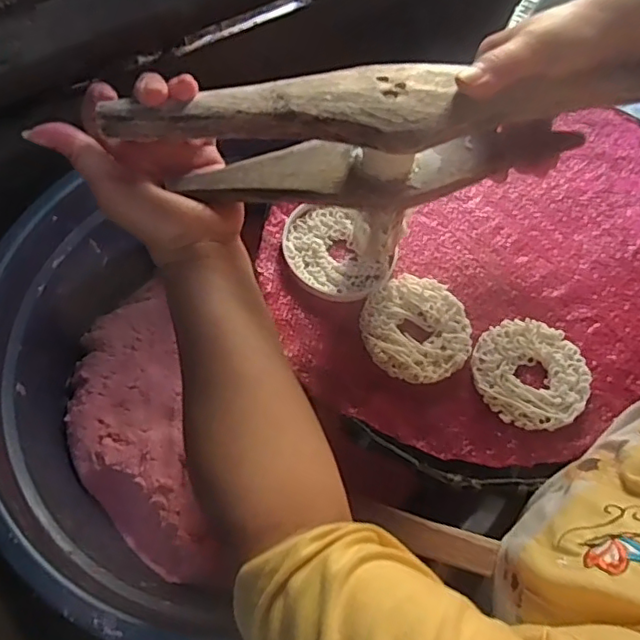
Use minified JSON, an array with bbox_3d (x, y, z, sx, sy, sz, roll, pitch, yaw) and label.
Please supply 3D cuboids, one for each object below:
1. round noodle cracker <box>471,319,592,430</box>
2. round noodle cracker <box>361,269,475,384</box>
[{"bbox_3d":[0.149,0.036,0.409,0.077,0.009,0.078,1,66,-2],"label":"round noodle cracker"},{"bbox_3d":[0.070,0.004,0.422,0.078,0.006,0.080,1,66,-2],"label":"round noodle cracker"}]

